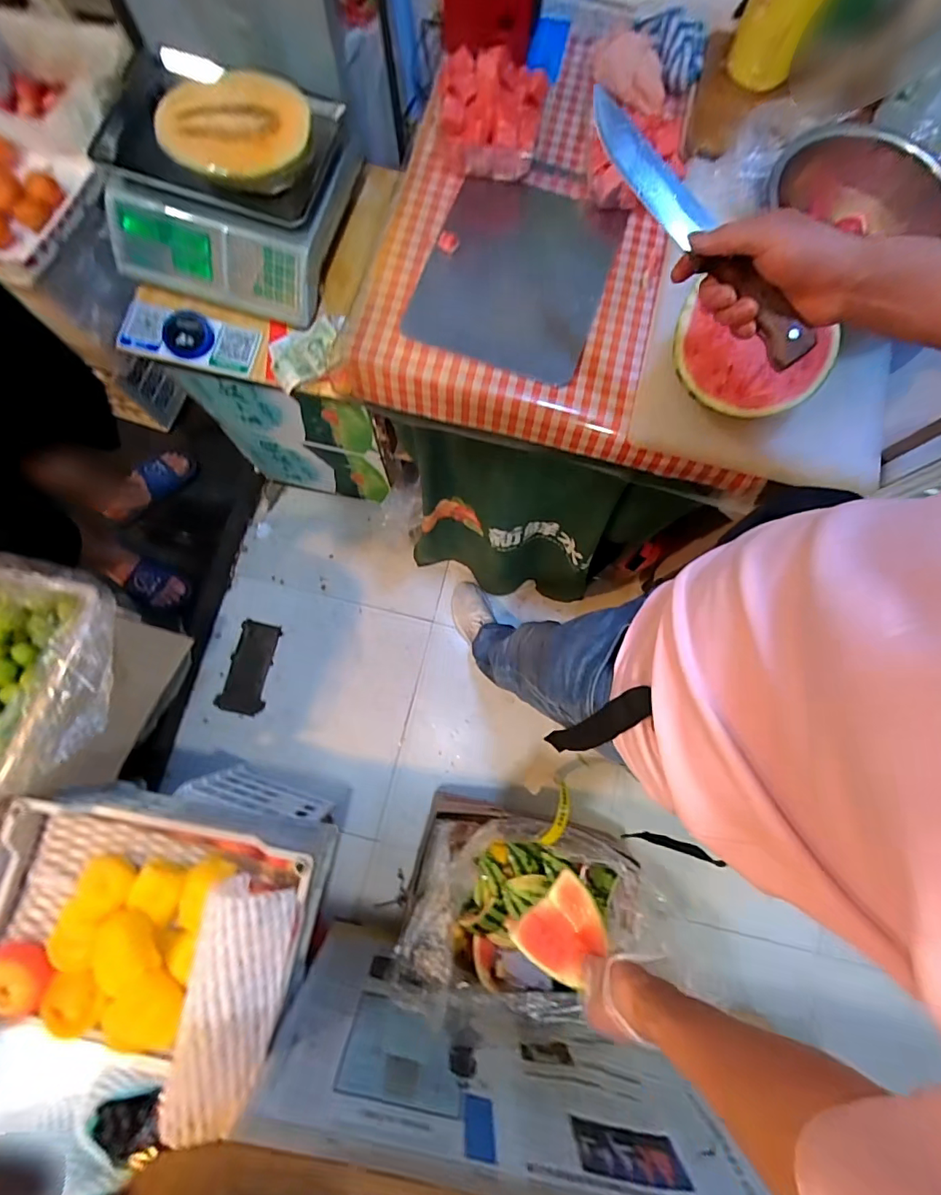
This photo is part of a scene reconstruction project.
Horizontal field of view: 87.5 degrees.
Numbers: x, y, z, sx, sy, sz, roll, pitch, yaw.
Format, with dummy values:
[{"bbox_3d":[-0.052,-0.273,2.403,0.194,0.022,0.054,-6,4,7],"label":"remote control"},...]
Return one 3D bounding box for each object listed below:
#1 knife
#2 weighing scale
[{"bbox_3d":[0.195,-0.342,0.442,0.057,0.022,0.327,-26,77,-6],"label":"knife"},{"bbox_3d":[-0.401,-0.671,0.813,0.350,0.131,0.329,12,79,1],"label":"weighing scale"}]

